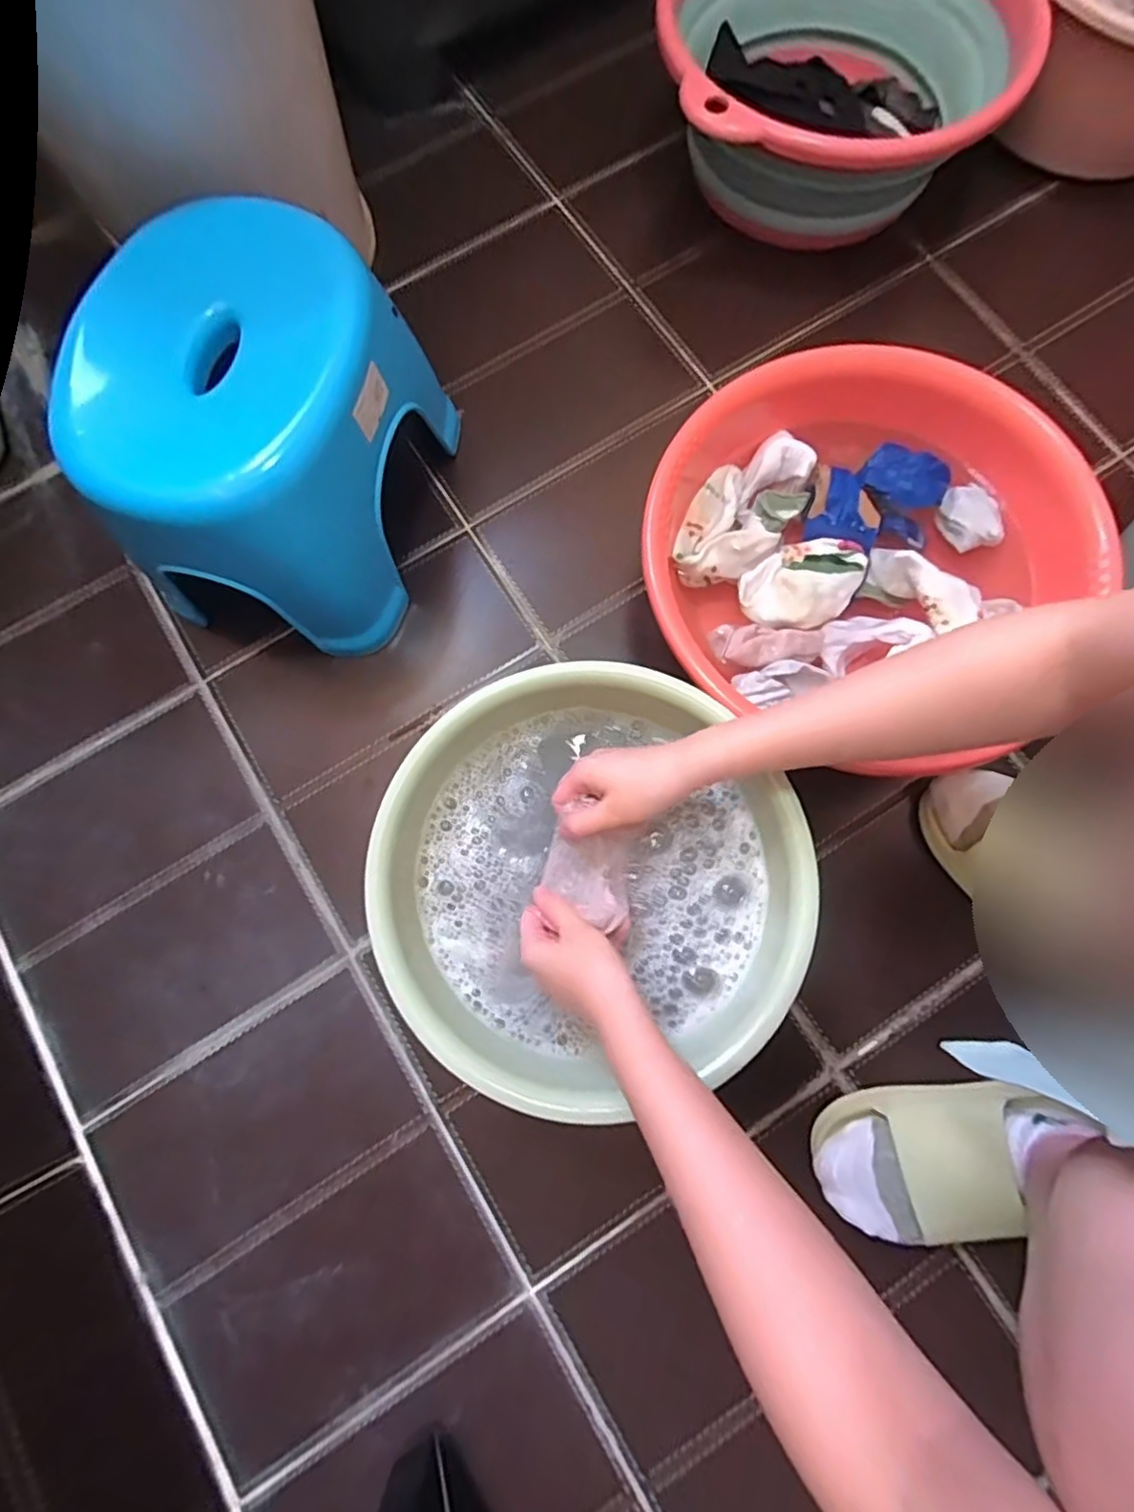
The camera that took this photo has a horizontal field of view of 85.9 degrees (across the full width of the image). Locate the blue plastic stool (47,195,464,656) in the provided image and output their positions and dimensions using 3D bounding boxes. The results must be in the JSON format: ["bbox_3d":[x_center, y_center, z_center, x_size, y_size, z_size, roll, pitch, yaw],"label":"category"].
[{"bbox_3d":[-0.248,-0.257,0.521,0.214,0.207,0.274,13,79,3],"label":"blue plastic stool"}]

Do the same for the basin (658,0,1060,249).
[{"bbox_3d":[0.272,-0.675,0.624,0.344,0.148,0.319,0,79,1],"label":"basin"}]

